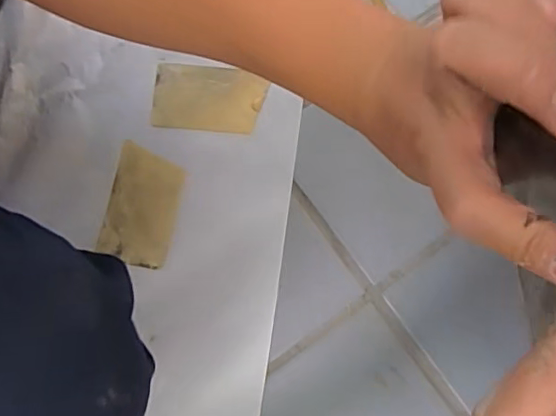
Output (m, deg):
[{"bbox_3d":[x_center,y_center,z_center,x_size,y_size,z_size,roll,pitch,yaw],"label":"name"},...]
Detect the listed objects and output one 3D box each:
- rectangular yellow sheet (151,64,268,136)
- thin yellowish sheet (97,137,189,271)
[{"bbox_3d":[-0.078,-0.120,0.621,0.119,0.004,0.072,5,78,1],"label":"rectangular yellow sheet"},{"bbox_3d":[-0.144,-0.002,0.598,0.074,0.005,0.122,12,78,1],"label":"thin yellowish sheet"}]

